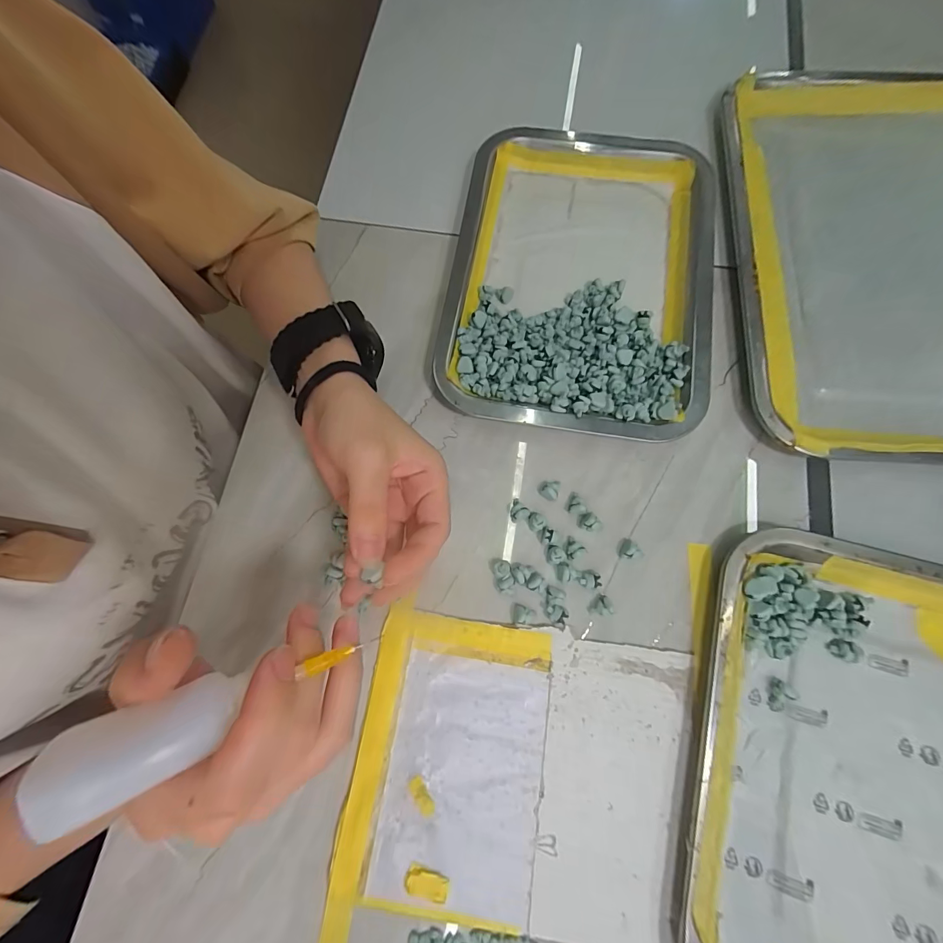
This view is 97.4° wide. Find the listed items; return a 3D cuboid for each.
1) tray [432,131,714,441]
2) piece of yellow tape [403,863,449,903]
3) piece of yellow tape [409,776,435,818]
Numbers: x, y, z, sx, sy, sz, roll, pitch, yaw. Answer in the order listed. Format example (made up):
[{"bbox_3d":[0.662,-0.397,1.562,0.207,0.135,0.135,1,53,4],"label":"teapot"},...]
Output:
[{"bbox_3d":[0.085,-0.161,0.320,0.194,0.021,0.265,8,76,3],"label":"tray"},{"bbox_3d":[-0.025,0.226,0.226,0.024,0.004,0.013,13,76,4],"label":"piece of yellow tape"},{"bbox_3d":[-0.029,0.187,0.237,0.009,0.004,0.021,-31,77,-7],"label":"piece of yellow tape"}]

